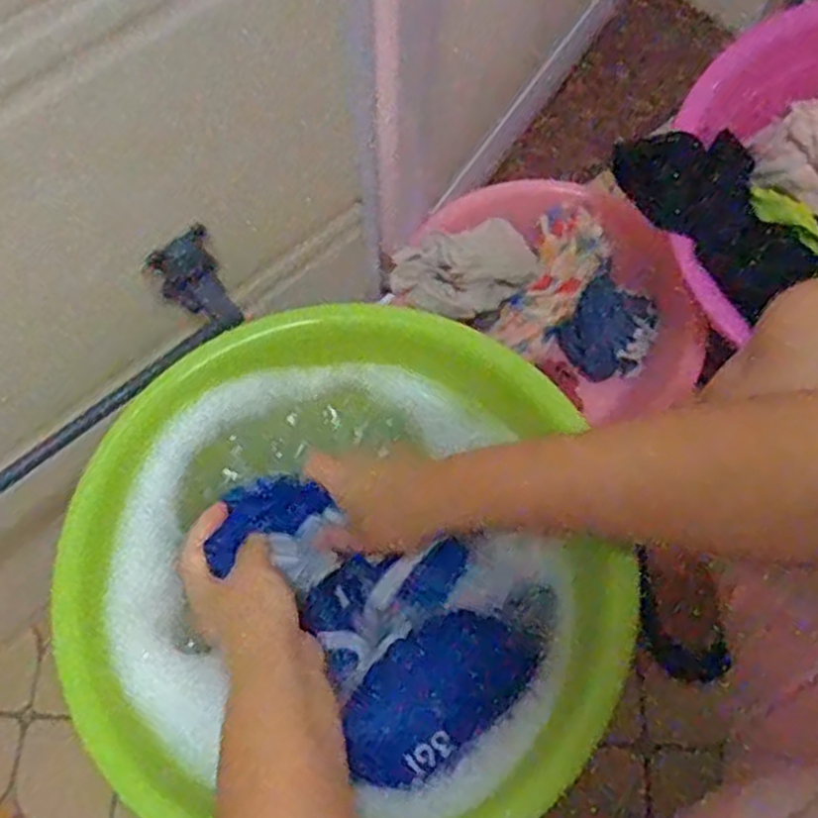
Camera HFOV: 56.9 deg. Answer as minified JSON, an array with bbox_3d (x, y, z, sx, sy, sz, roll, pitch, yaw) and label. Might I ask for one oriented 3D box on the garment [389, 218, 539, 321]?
[{"bbox_3d":[0.065,-0.154,0.826,0.168,0.059,0.087,-24,70,-8],"label":"garment"}]

